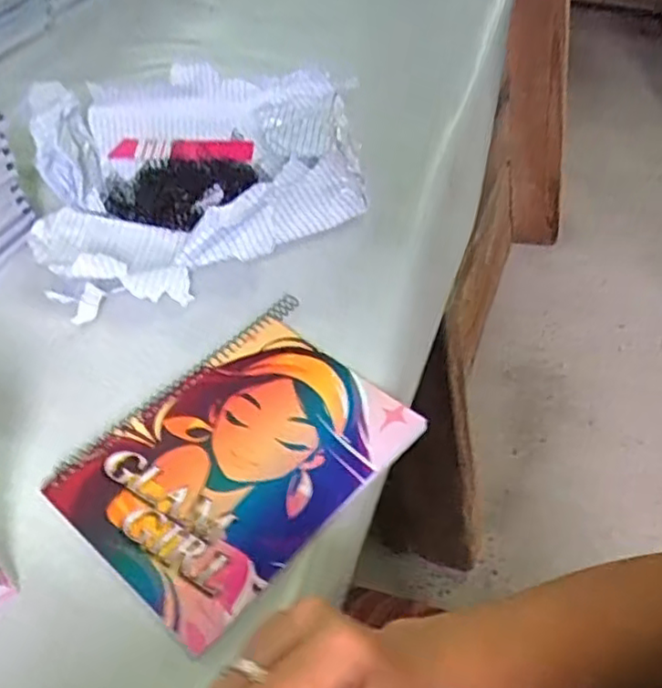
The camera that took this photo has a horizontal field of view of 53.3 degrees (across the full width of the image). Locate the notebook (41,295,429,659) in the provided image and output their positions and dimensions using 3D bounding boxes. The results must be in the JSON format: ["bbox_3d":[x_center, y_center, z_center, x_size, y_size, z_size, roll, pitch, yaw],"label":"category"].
[{"bbox_3d":[-0.056,0.067,0.415,0.148,0.009,0.196,35,55,25],"label":"notebook"}]

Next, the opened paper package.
[{"bbox_3d":[-0.107,-0.152,0.565,0.279,0.068,0.253,-10,50,-13],"label":"opened paper package"}]

